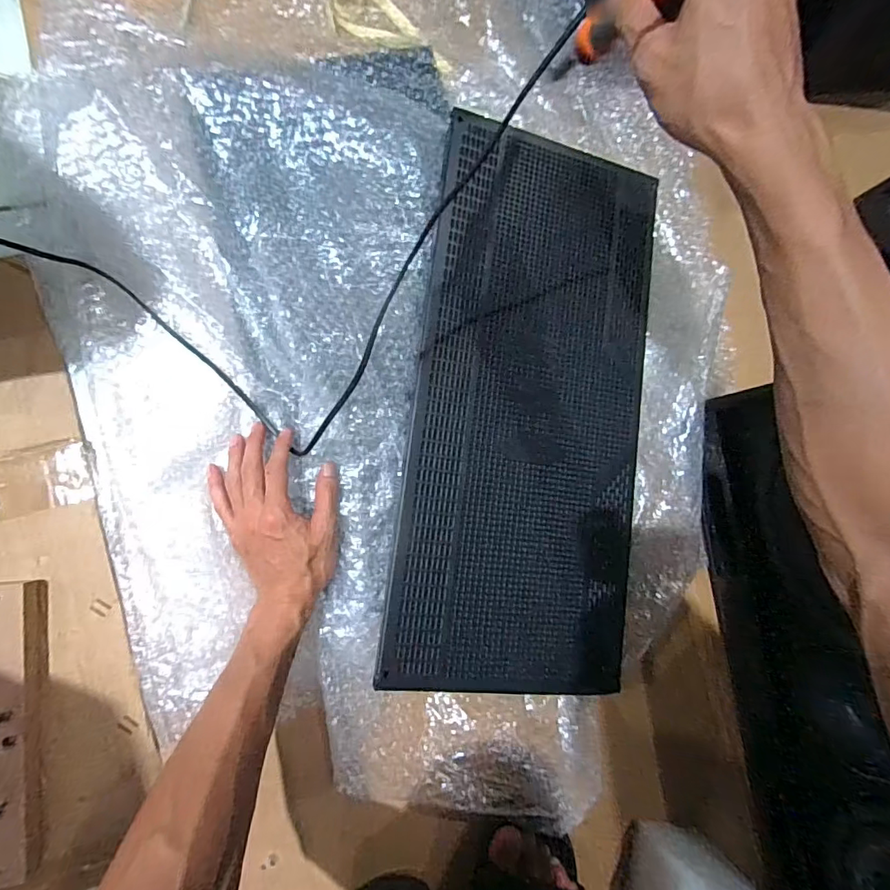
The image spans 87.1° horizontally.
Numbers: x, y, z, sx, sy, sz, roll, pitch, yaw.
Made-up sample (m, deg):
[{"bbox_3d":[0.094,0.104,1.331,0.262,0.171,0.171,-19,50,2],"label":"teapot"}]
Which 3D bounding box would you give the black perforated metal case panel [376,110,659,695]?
[{"bbox_3d":[0.086,-0.042,0.449,0.232,0.031,0.525,8,85,-8],"label":"black perforated metal case panel"}]

